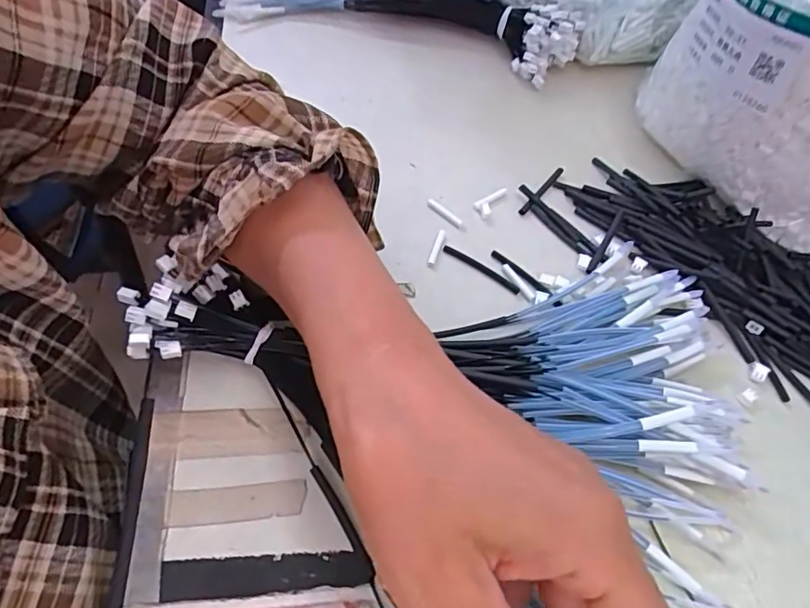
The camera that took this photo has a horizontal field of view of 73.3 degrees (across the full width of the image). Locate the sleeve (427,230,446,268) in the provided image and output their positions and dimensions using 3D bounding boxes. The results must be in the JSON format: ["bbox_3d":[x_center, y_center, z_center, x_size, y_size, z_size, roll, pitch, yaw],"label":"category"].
[{"bbox_3d":[0.018,-0.032,0.312,0.004,0.004,0.027,17,58,6],"label":"sleeve"}]

